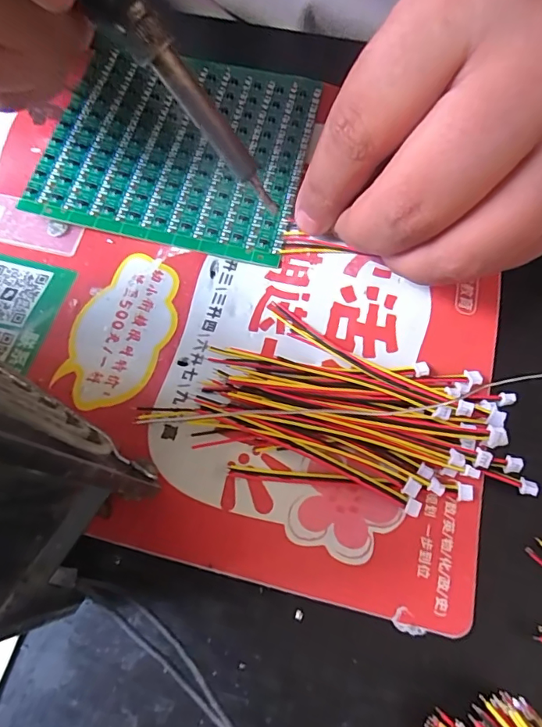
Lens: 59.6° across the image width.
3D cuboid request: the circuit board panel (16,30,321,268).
[{"bbox_3d":[-0.037,-0.089,0.191,0.099,0.004,0.091,13,71,2],"label":"circuit board panel"}]

